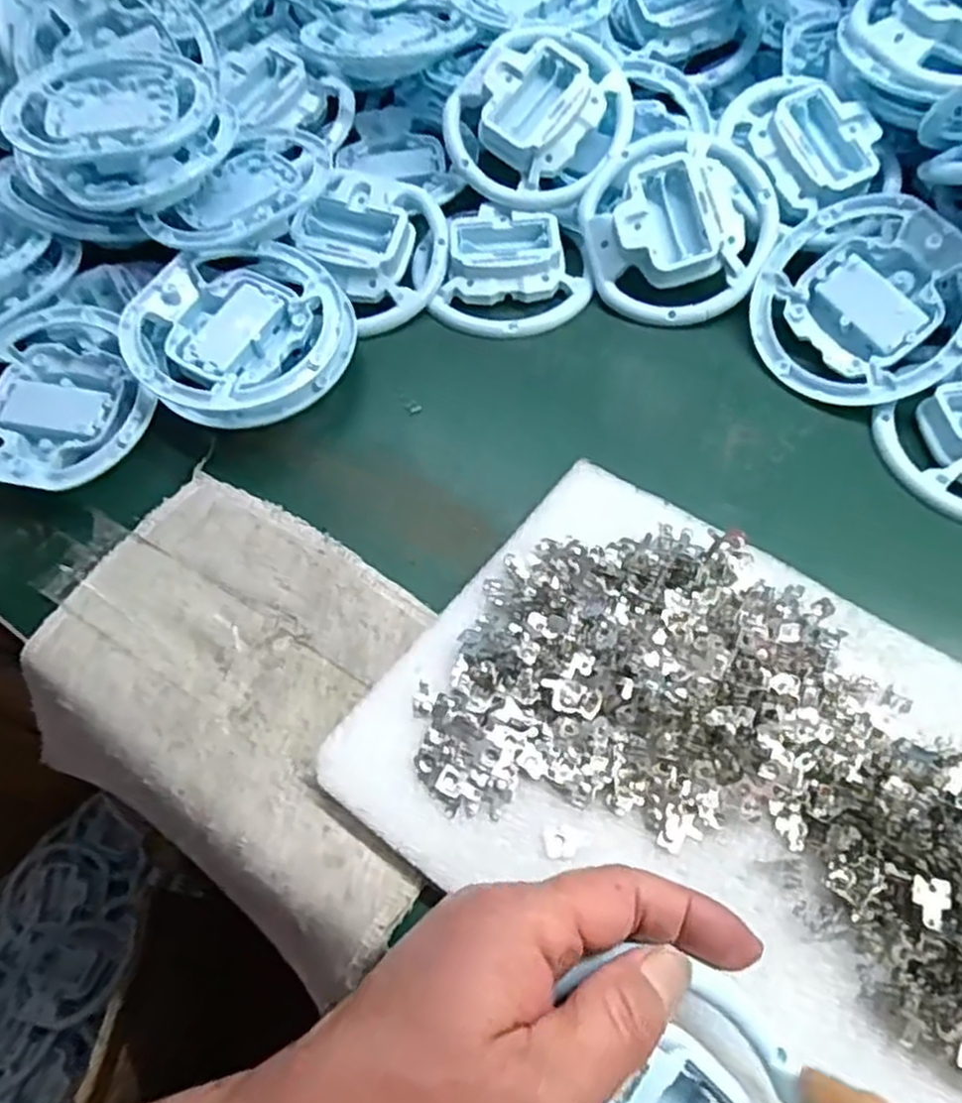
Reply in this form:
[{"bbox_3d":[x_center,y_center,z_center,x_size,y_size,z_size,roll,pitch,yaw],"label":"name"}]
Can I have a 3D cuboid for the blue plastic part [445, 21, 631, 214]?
[{"bbox_3d":[0.032,-0.242,0.445,0.100,0.036,0.098,-5,90,0],"label":"blue plastic part"}]

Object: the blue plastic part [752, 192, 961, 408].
[{"bbox_3d":[0.190,-0.123,0.396,0.100,0.027,0.107,-30,68,13],"label":"blue plastic part"}]

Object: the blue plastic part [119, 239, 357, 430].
[{"bbox_3d":[-0.120,-0.110,0.391,0.103,0.023,0.100,-2,61,3],"label":"blue plastic part"}]

